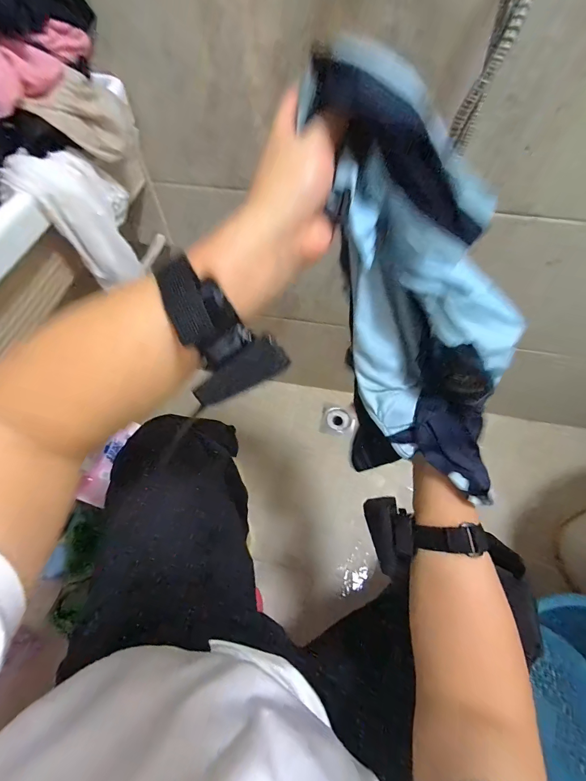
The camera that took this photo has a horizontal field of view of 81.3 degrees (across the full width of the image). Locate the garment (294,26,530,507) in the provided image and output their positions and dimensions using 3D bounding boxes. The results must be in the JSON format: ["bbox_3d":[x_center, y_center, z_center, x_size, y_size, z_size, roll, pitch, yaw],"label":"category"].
[{"bbox_3d":[0.105,-0.074,0.280,0.135,0.329,0.088,-25,26,-13],"label":"garment"}]

